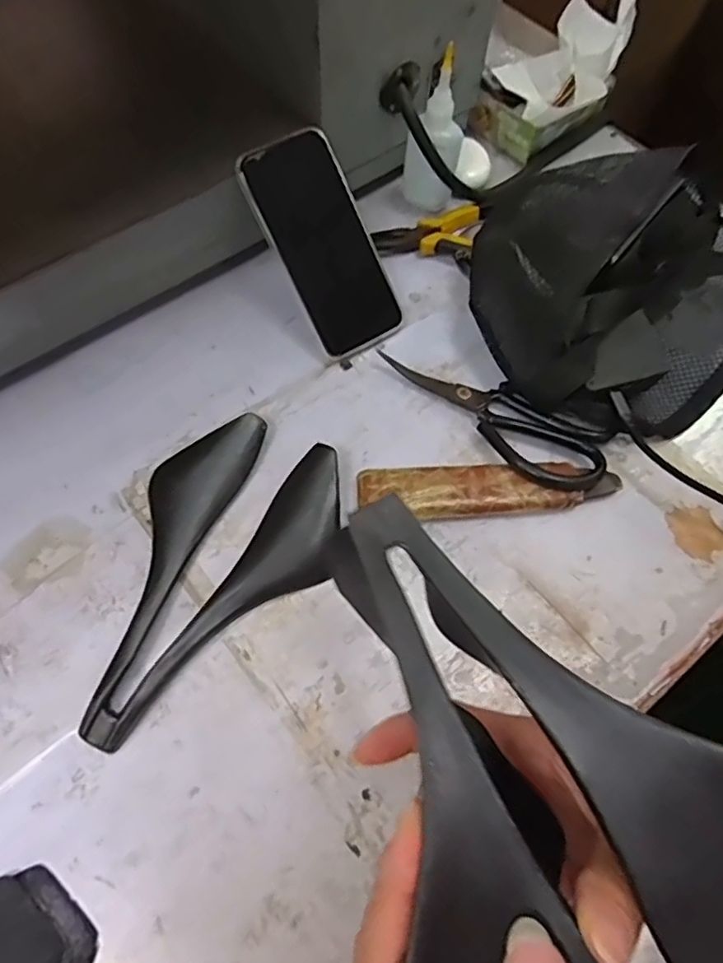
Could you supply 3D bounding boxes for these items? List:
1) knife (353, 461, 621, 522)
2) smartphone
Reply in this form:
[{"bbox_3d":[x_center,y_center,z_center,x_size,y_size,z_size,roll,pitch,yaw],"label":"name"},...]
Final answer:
[{"bbox_3d":[0.093,0.007,0.443,0.185,0.020,0.036,-4,65,-3],"label":"knife"},{"bbox_3d":[-0.024,-0.184,0.480,0.084,0.013,0.162,-33,106,-17],"label":"smartphone"}]

